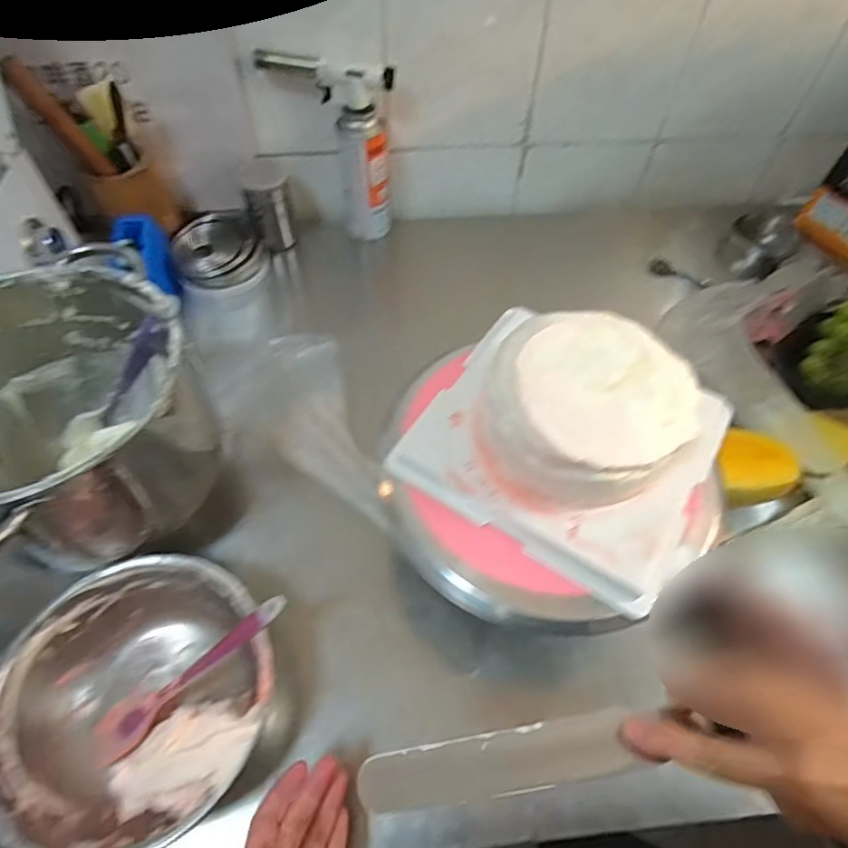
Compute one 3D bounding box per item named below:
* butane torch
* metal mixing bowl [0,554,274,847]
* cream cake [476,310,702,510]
[{"bbox_3d":[-0.119,-0.366,0.757,0.161,0.238,0.067,-11,57,-8],"label":"butane torch"},{"bbox_3d":[-0.228,0.227,0.458,0.208,0.101,0.194,1,57,-1],"label":"metal mixing bowl"},{"bbox_3d":[0.122,-0.010,0.437,0.142,0.081,0.154,1,57,-1],"label":"cream cake"}]

